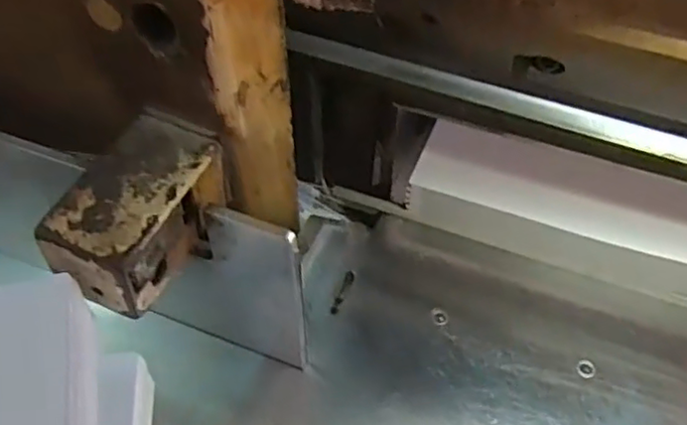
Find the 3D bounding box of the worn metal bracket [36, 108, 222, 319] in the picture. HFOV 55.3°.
[{"bbox_3d":[-0.122,-0.001,0.396,0.053,0.063,0.111,22,53,16],"label":"worn metal bracket"}]

